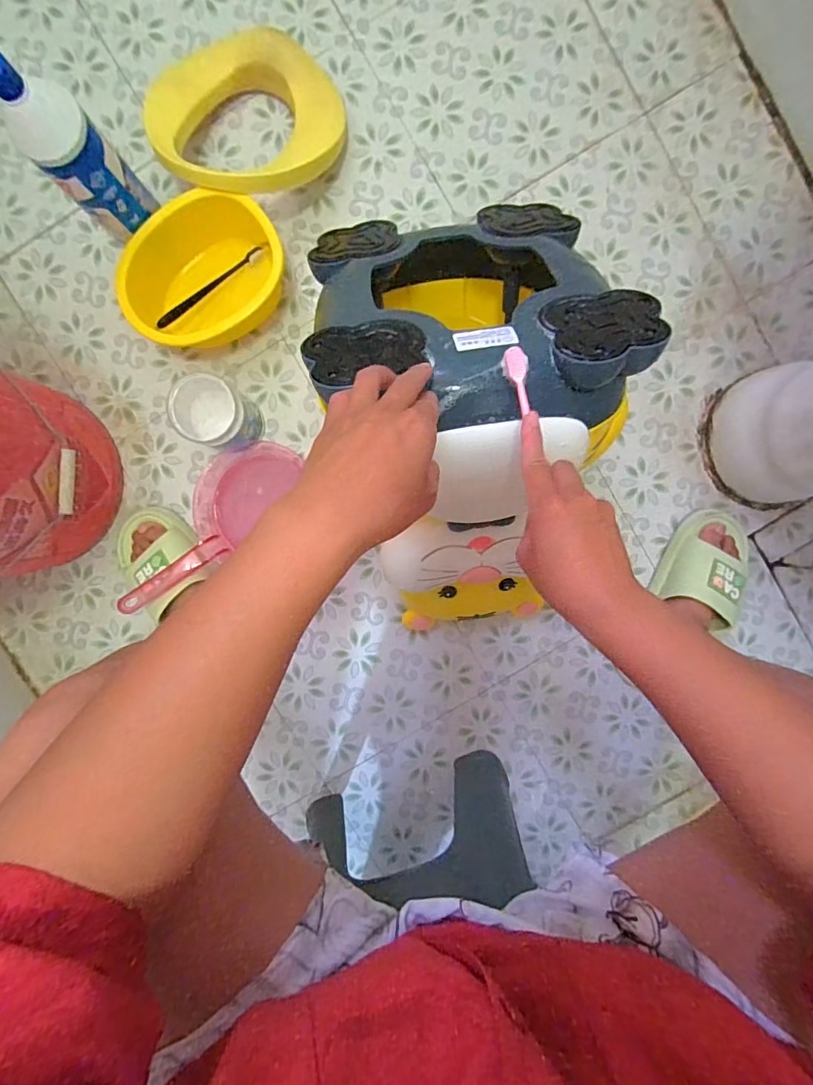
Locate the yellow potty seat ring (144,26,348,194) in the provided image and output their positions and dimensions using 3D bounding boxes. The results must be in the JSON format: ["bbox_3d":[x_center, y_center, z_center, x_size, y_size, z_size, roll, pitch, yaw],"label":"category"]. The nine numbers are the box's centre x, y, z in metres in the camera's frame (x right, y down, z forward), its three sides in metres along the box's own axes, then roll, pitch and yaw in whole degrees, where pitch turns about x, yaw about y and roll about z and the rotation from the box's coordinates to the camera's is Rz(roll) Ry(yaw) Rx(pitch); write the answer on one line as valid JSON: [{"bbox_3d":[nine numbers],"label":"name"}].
[{"bbox_3d":[-0.207,-0.549,0.604,0.236,0.089,0.180,-32,94,1],"label":"yellow potty seat ring"}]

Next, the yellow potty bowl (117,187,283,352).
[{"bbox_3d":[-0.260,-0.340,0.619,0.209,0.097,0.141,-24,94,0],"label":"yellow potty bowl"}]

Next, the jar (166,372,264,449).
[{"bbox_3d":[-0.241,-0.163,0.623,0.088,0.117,0.078,17,94,-1],"label":"jar"}]

